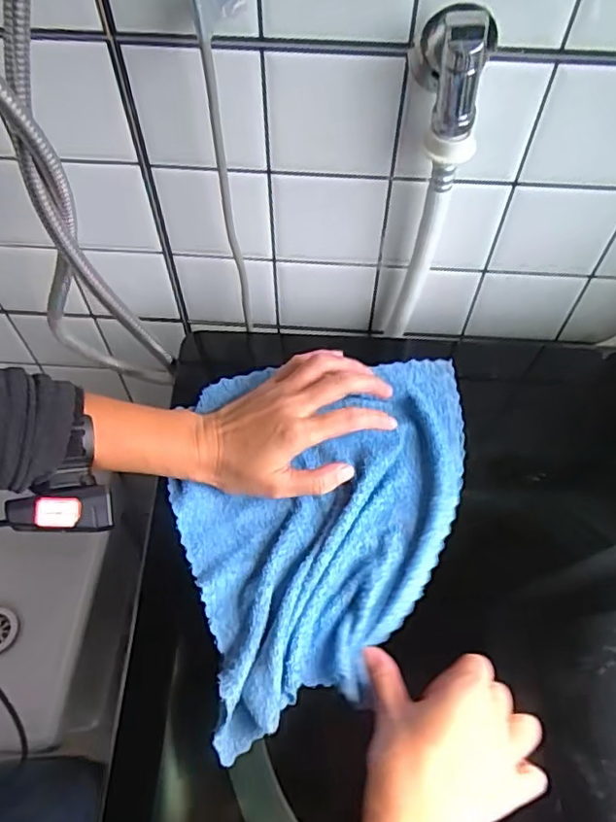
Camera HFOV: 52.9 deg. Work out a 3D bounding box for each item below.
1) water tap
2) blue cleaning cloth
[{"bbox_3d":[0.093,-0.219,0.406,0.051,0.090,0.054,9,60,5],"label":"water tap"},{"bbox_3d":[0.025,0.080,0.480,0.241,0.032,0.266,-13,61,-8],"label":"blue cleaning cloth"}]

